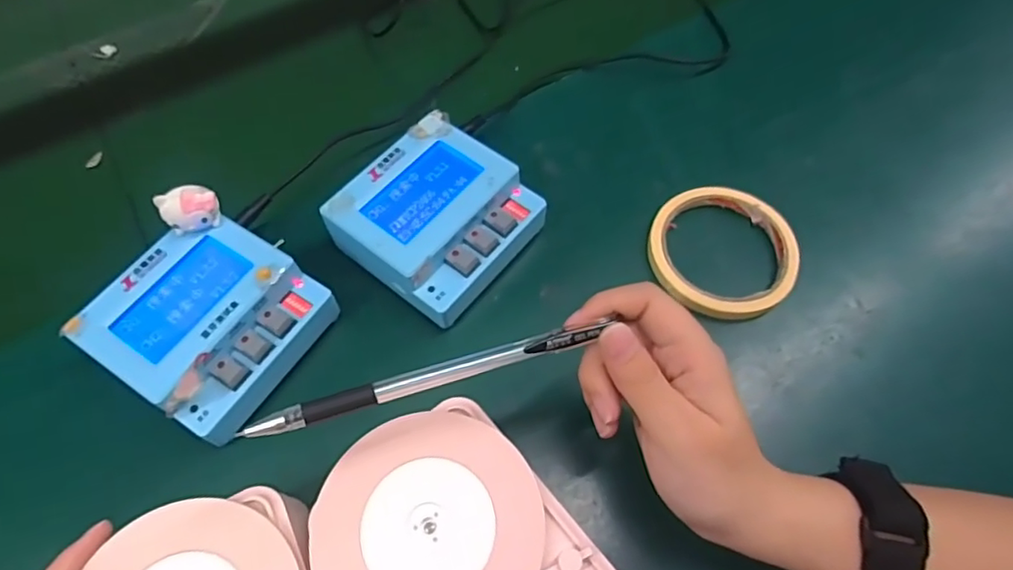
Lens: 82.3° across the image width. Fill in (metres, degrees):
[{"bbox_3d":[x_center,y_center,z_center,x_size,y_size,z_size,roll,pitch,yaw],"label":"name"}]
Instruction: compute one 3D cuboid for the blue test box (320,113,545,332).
[{"bbox_3d":[-0.044,-0.037,0.365,0.093,0.052,0.109,35,67,19],"label":"blue test box"}]

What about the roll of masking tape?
[{"bbox_3d":[0.138,-0.021,0.373,0.089,0.017,0.089,-6,61,-2],"label":"roll of masking tape"}]

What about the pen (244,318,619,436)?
[{"bbox_3d":[-0.030,0.037,0.237,0.146,0.008,0.011,-15,61,-10],"label":"pen"}]

